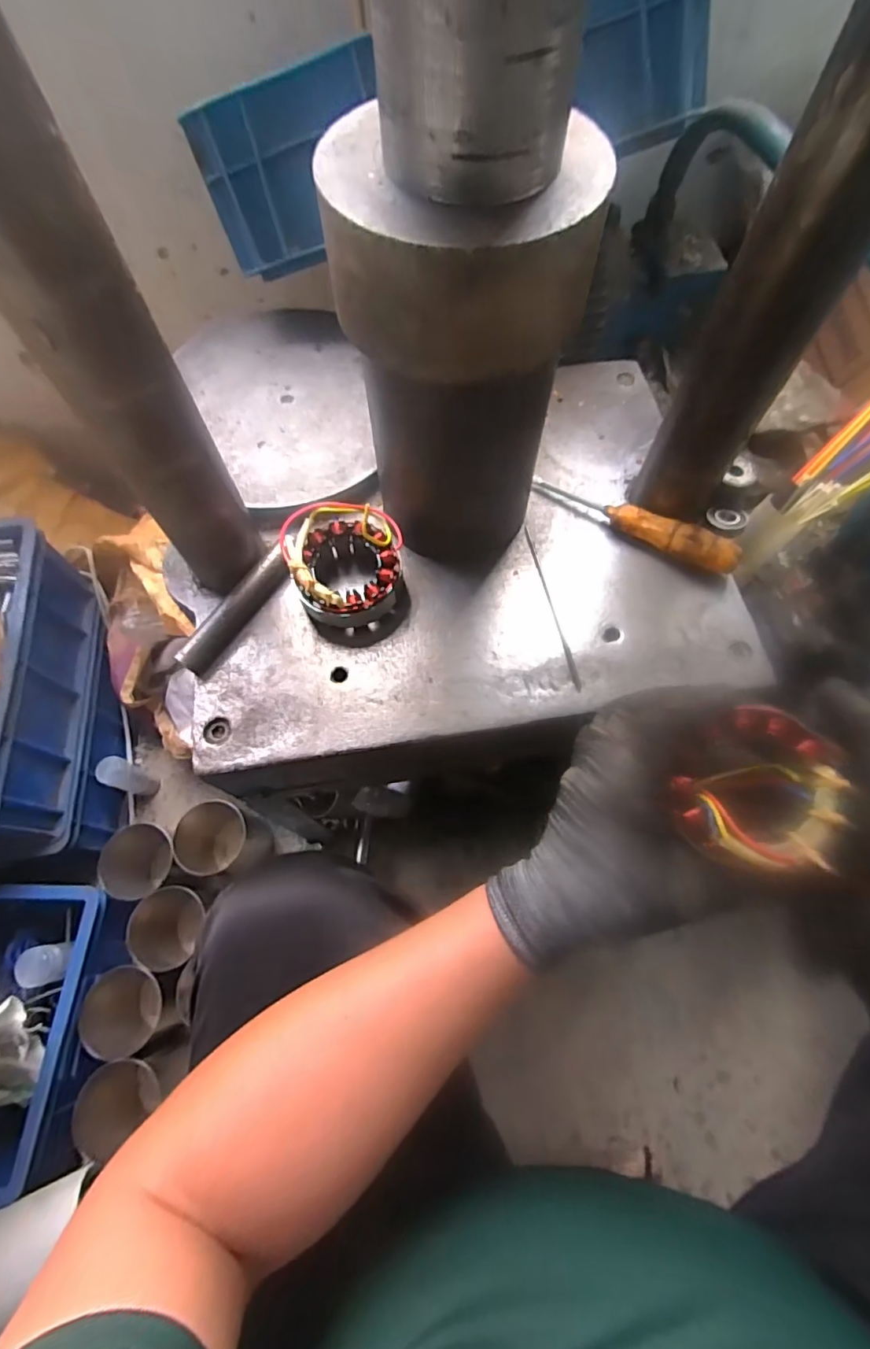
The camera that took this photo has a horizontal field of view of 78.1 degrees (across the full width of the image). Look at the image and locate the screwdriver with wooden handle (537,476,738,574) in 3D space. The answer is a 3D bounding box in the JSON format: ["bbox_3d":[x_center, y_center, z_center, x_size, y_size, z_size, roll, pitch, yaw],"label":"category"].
[{"bbox_3d":[0.174,-0.137,0.469,0.183,0.028,0.024,33,71,14],"label":"screwdriver with wooden handle"}]

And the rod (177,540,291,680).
[{"bbox_3d":[-0.163,-0.054,0.442,0.019,0.028,0.122,30,70,13],"label":"rod"}]

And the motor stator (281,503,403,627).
[{"bbox_3d":[-0.071,-0.088,0.440,0.090,0.057,0.087,0,66,1],"label":"motor stator"}]

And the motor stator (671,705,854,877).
[{"bbox_3d":[0.175,0.065,0.298,0.076,0.038,0.084,28,76,26],"label":"motor stator"}]

